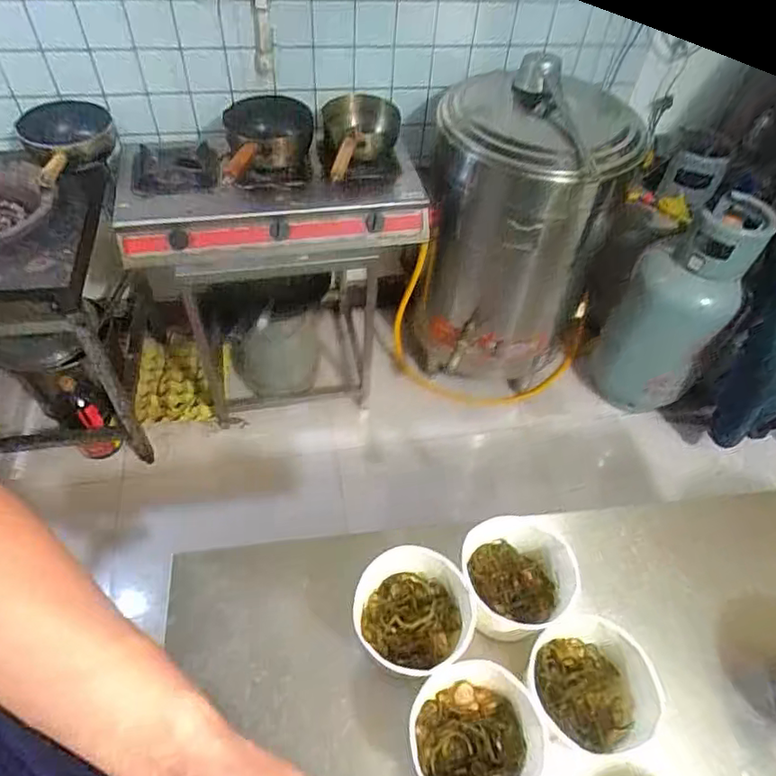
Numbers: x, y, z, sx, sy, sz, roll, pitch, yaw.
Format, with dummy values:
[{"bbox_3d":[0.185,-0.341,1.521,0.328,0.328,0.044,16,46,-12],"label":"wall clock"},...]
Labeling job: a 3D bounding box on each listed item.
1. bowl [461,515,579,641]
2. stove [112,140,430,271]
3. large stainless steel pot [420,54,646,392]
[{"bbox_3d":[0.141,0.205,0.616,0.118,0.072,0.121,2,52,-3],"label":"bowl"},{"bbox_3d":[-0.275,-0.475,1.332,0.697,0.186,0.365,-11,54,-12],"label":"stove"},{"bbox_3d":[0.335,-0.392,1.583,0.477,0.771,0.453,9,52,3],"label":"large stainless steel pot"}]

